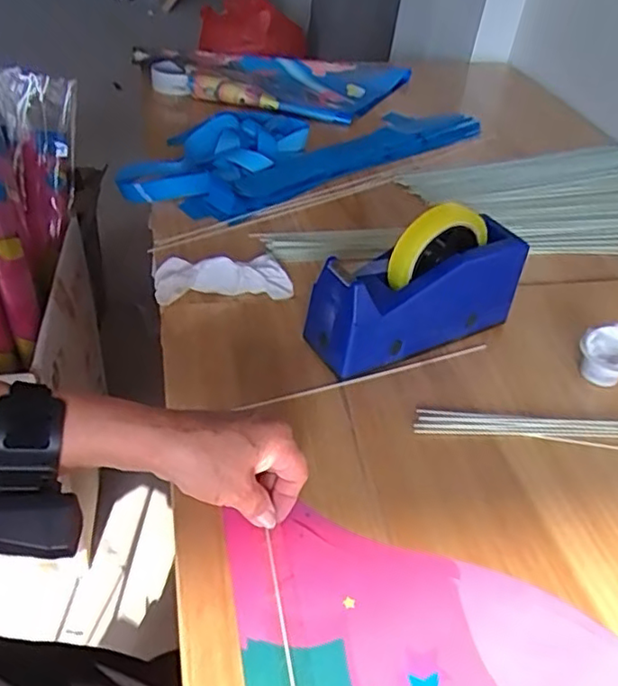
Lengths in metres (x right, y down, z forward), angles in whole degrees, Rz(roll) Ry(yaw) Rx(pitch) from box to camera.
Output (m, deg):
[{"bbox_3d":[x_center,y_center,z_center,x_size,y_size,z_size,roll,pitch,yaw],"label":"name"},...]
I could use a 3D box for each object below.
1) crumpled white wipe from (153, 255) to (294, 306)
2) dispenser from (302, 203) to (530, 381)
[{"bbox_3d":[-0.088,-0.070,0.635,0.136,0.037,0.063,-10,43,-19],"label":"crumpled white wipe"},{"bbox_3d":[0.102,-0.052,0.567,0.200,0.130,0.065,-15,45,-24],"label":"dispenser"}]

